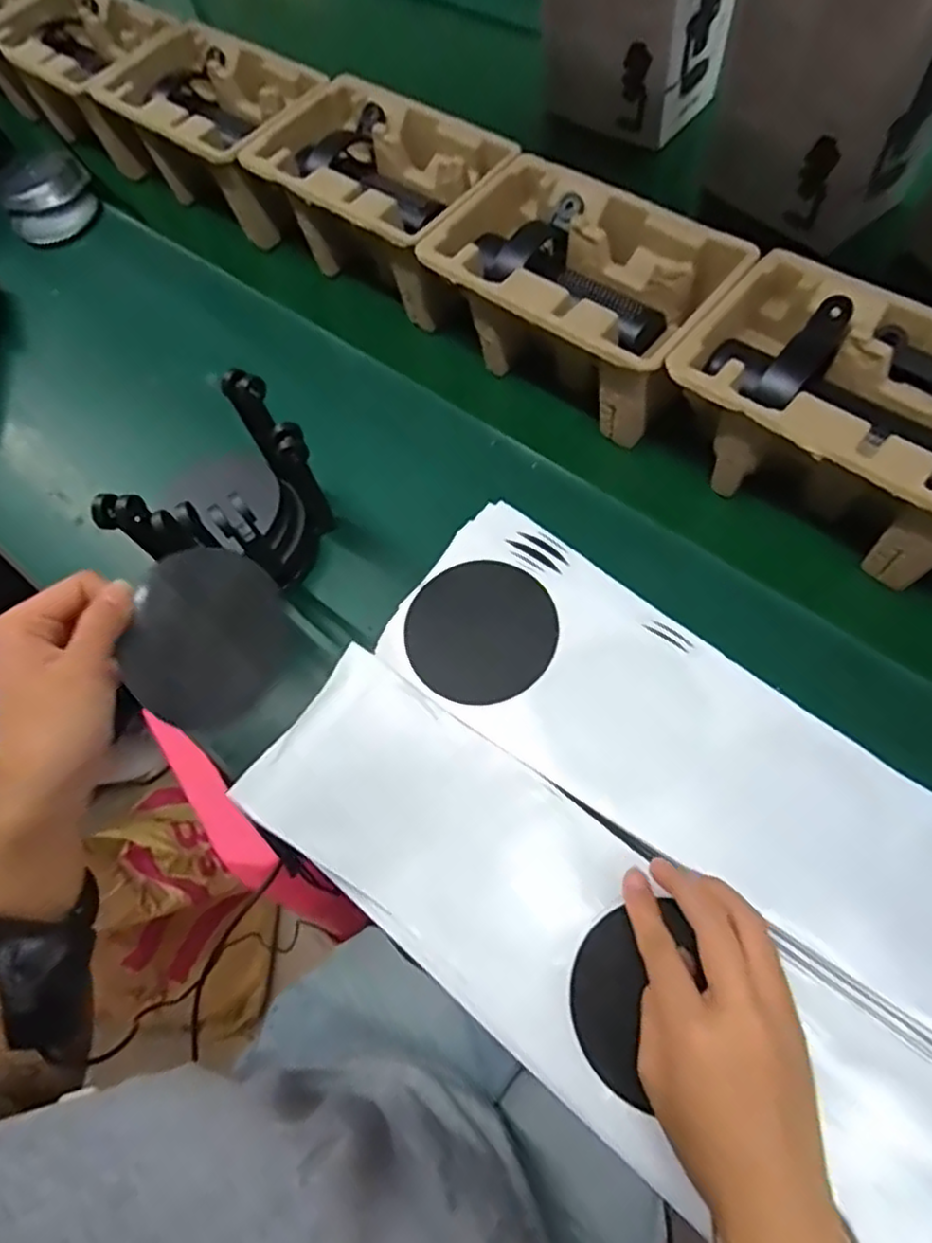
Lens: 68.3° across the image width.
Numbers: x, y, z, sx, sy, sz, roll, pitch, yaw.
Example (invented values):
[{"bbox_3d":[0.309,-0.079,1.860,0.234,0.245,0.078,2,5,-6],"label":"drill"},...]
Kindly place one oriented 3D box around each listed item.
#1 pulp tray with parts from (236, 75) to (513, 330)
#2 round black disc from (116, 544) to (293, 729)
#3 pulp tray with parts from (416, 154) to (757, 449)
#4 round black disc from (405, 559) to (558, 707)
[{"bbox_3d":[-0.076,-0.401,0.652,0.224,0.115,0.150,39,76,15],"label":"pulp tray with parts"},{"bbox_3d":[-0.139,0.009,0.373,0.007,0.089,0.091,10,56,45],"label":"round black disc"},{"bbox_3d":[0.090,-0.269,0.569,0.224,0.115,0.150,38,76,14],"label":"pulp tray with parts"},{"bbox_3d":[0.009,0.005,0.434,0.090,0.007,0.093,-1,70,2],"label":"round black disc"}]

